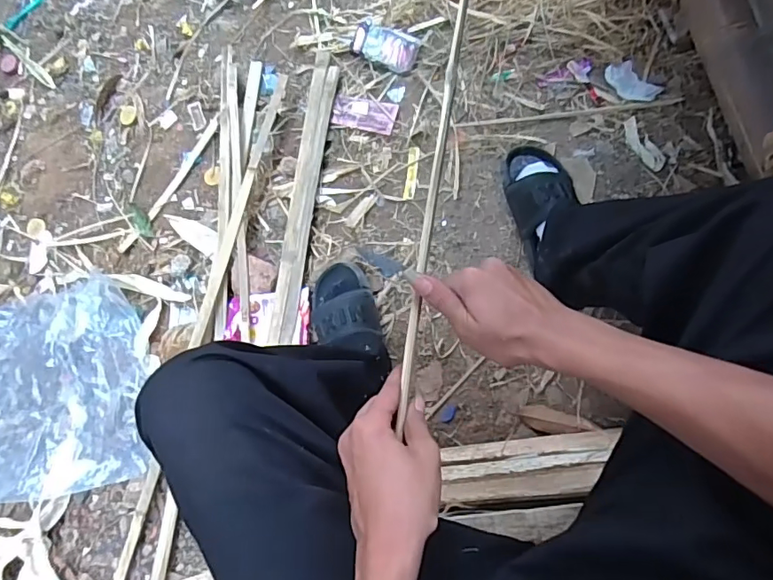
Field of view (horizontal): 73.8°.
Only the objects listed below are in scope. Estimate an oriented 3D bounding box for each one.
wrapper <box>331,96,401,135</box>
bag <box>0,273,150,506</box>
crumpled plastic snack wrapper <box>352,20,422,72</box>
[{"bbox_3d":[-0.039,-0.315,0.921,0.112,0.006,0.057,14,85,9],"label":"wrapper"},{"bbox_3d":[-0.680,0.201,0.940,0.528,0.057,0.368,-15,82,5],"label":"bag"},{"bbox_3d":[-0.002,-0.436,0.922,0.118,0.024,0.059,27,88,10],"label":"crumpled plastic snack wrapper"}]

